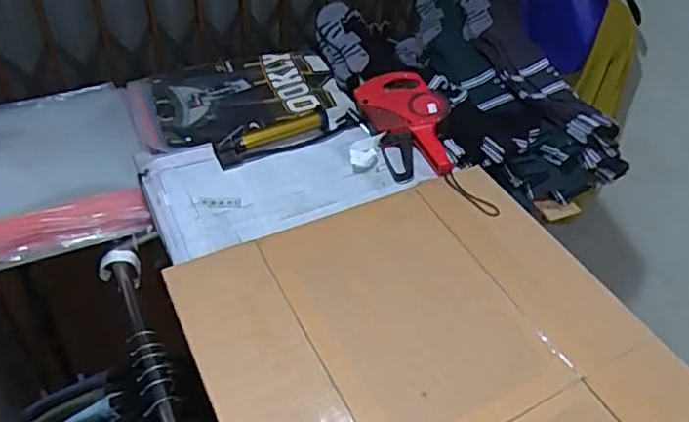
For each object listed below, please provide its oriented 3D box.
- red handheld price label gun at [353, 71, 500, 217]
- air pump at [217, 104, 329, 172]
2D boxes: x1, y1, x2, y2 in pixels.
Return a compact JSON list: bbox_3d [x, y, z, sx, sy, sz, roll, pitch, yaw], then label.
[{"bbox_3d":[0.132,-0.112,0.953,0.140,0.053,0.327,-18,60,-23],"label":"red handheld price label gun"},{"bbox_3d":[-0.113,-0.123,0.949,0.203,0.036,0.049,-26,52,-29],"label":"air pump"}]

